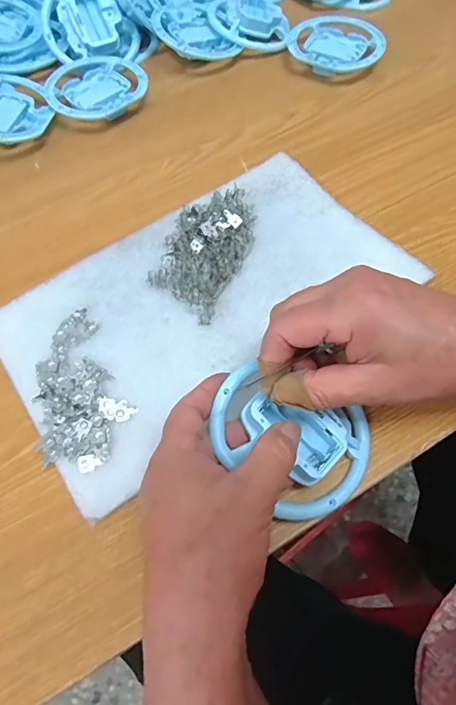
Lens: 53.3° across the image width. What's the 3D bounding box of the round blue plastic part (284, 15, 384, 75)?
[{"bbox_3d":[0.120,-0.347,0.515,0.105,0.023,0.087,24,64,14],"label":"round blue plastic part"}]

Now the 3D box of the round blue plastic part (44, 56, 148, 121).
[{"bbox_3d":[-0.142,-0.279,0.485,0.101,0.021,0.091,-31,65,-14],"label":"round blue plastic part"}]

